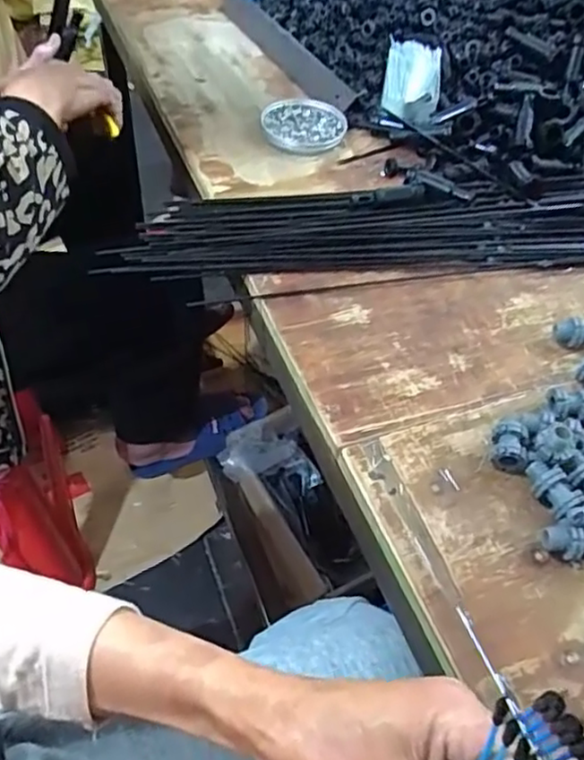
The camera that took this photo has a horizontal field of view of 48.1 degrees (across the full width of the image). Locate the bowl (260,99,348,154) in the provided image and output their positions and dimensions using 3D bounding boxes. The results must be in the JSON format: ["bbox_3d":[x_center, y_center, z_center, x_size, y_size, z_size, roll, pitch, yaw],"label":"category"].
[{"bbox_3d":[0.013,-0.279,0.714,0.089,0.017,0.082,3,50,-3],"label":"bowl"}]

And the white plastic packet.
[{"bbox_3d":[0.136,-0.338,0.747,0.063,0.035,0.154,10,50,3],"label":"white plastic packet"}]

